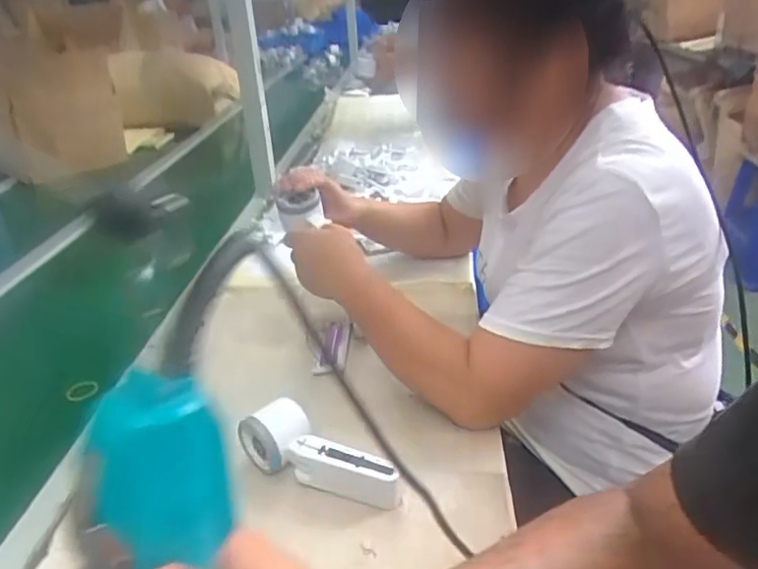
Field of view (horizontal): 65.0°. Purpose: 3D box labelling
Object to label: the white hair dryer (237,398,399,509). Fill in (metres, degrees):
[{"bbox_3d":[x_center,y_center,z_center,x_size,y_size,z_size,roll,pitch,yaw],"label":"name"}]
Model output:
[{"bbox_3d":[-0.057,0.160,0.565,0.173,0.051,0.052,14,31,25],"label":"white hair dryer"}]

